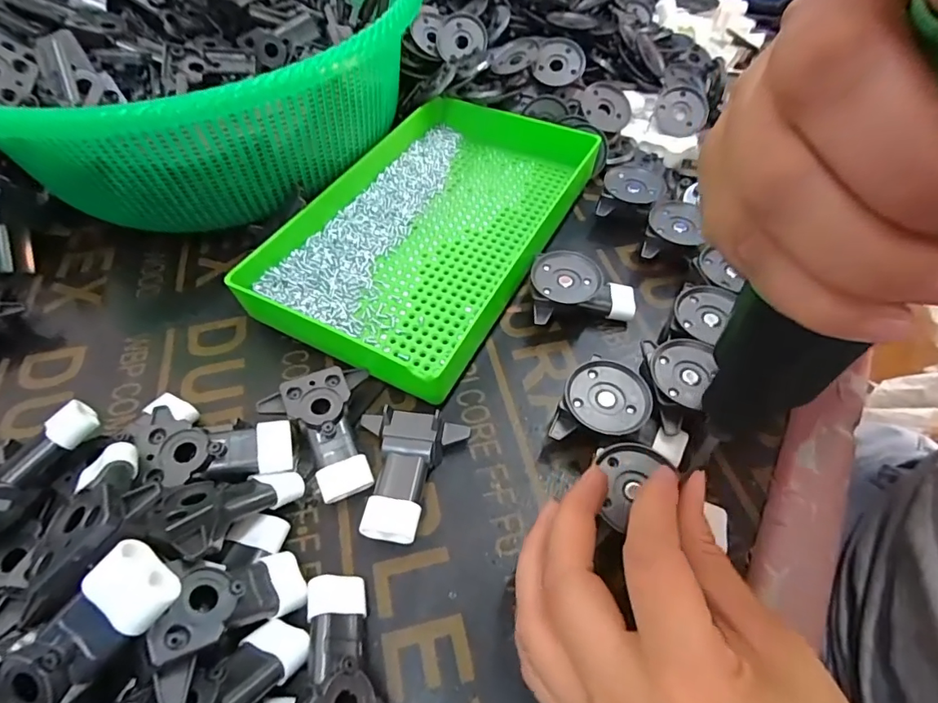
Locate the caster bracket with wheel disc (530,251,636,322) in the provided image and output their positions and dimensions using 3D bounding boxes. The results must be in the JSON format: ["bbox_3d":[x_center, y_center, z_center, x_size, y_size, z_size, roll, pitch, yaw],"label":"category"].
[{"bbox_3d":[0.070,-0.039,0.306,0.065,0.028,0.044,-9,55,-5],"label":"caster bracket with wheel disc"}]

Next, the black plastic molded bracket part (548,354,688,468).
[{"bbox_3d":[0.080,0.035,0.253,0.064,0.028,0.045,17,57,13],"label":"black plastic molded bracket part"}]

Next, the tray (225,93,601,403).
[{"bbox_3d":[-0.026,-0.095,0.343,0.159,0.037,0.253,23,58,17],"label":"tray"}]

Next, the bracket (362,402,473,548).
[{"bbox_3d":[-0.034,0.062,0.240,0.054,0.022,0.062,8,55,7],"label":"bracket"}]

